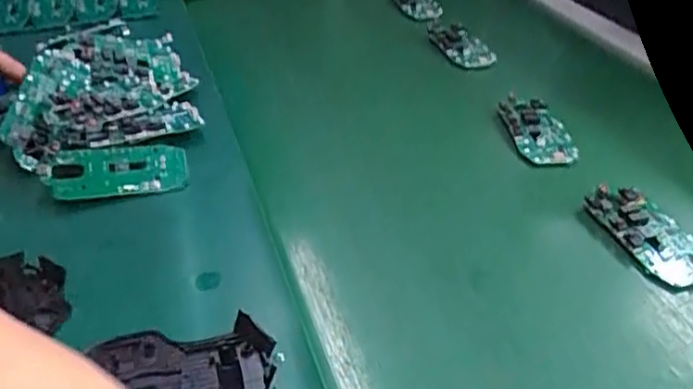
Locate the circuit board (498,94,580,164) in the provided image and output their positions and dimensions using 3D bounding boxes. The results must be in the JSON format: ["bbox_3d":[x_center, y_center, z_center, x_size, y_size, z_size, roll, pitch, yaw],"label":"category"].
[{"bbox_3d":[0.152,-0.055,0.510,0.049,0.021,0.086,-8,37,-4],"label":"circuit board"}]

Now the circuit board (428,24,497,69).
[{"bbox_3d":[0.114,-0.151,0.647,0.043,0.013,0.102,-12,37,-9],"label":"circuit board"}]

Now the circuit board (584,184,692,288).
[{"bbox_3d":[0.195,0.023,0.404,0.042,0.019,0.083,-17,38,-15],"label":"circuit board"}]

